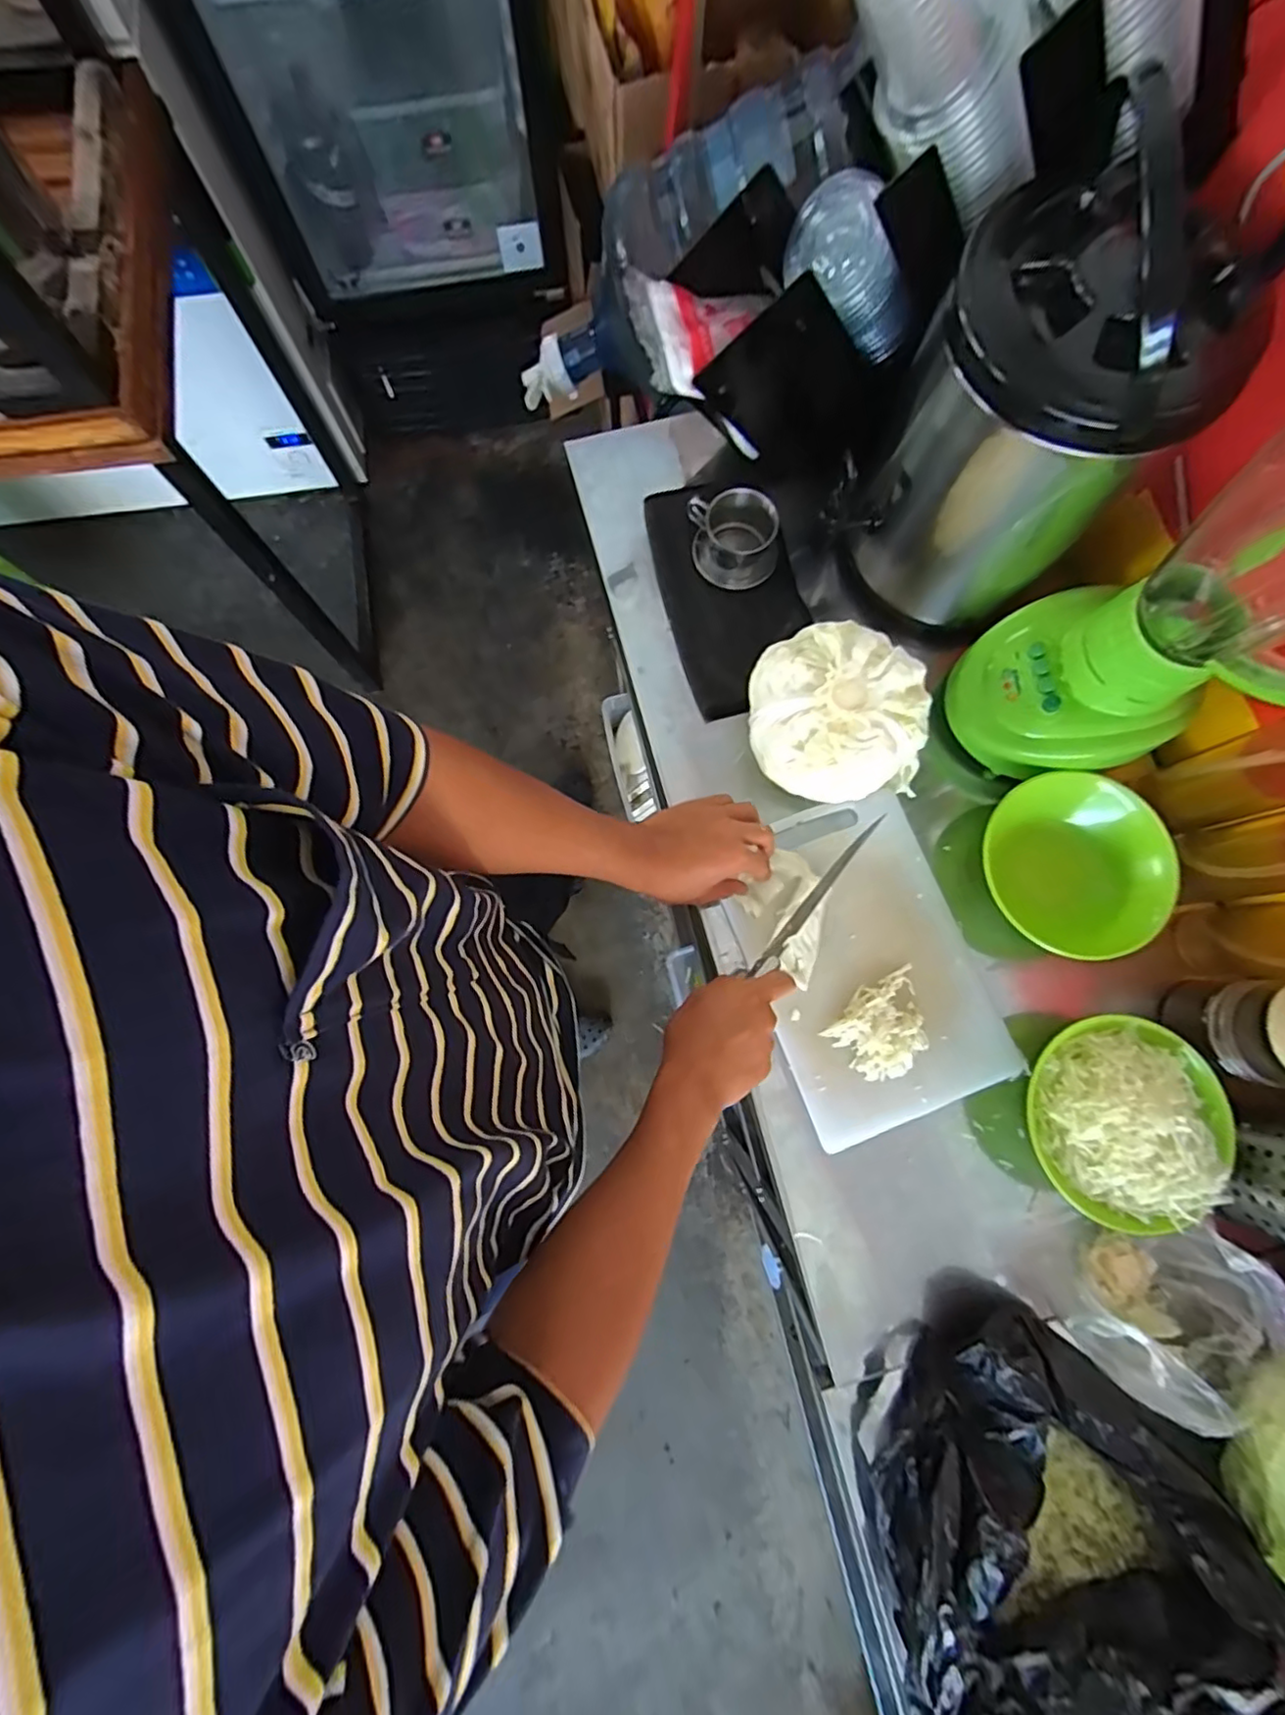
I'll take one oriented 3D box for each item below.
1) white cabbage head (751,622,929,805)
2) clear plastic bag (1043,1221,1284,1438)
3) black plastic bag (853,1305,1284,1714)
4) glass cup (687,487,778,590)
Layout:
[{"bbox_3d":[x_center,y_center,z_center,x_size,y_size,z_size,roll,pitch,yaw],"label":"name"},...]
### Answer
[{"bbox_3d":[0.186,-0.135,0.608,0.160,0.088,0.153,0,79,-1],"label":"white cabbage head"},{"bbox_3d":[0.431,0.371,0.517,0.132,0.098,0.141,33,81,6],"label":"clear plastic bag"},{"bbox_3d":[0.310,0.521,0.477,0.238,0.138,0.287,-6,79,-2],"label":"black plastic bag"},{"bbox_3d":[0.101,-0.345,0.667,0.098,0.067,0.083,-4,79,-1],"label":"glass cup"}]

